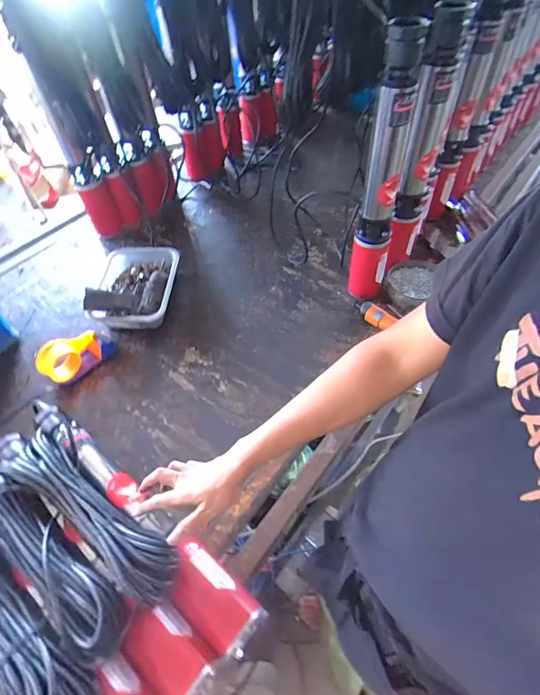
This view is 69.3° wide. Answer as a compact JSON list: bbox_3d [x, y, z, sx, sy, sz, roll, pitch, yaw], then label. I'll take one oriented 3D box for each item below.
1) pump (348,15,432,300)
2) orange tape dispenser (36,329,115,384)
[{"bbox_3d":[0.218,-0.302,0.767,0.076,0.517,0.070,9,53,11],"label":"pump"},{"bbox_3d":[-0.425,0.014,0.856,0.071,0.074,0.152,35,62,26],"label":"orange tape dispenser"}]

